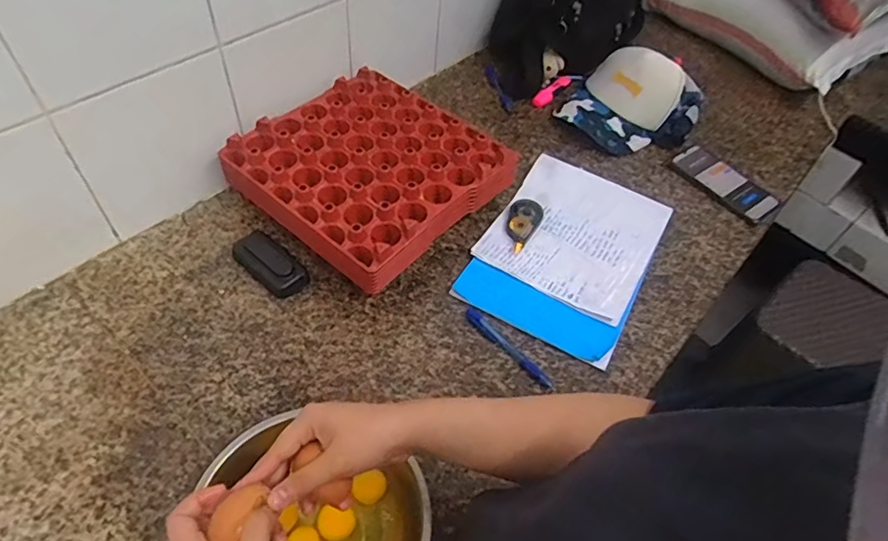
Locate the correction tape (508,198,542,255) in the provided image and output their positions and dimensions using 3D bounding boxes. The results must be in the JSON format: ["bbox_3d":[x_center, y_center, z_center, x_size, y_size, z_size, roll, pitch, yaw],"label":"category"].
[{"bbox_3d":[0.112,-0.066,0.772,0.044,0.020,0.086,15,52,6],"label":"correction tape"}]

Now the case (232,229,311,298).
[{"bbox_3d":[-0.221,-0.013,0.698,0.104,0.028,0.051,36,57,21],"label":"case"}]

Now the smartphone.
[{"bbox_3d":[0.457,-0.146,0.883,0.089,0.013,0.165,-28,59,-25],"label":"smartphone"}]

